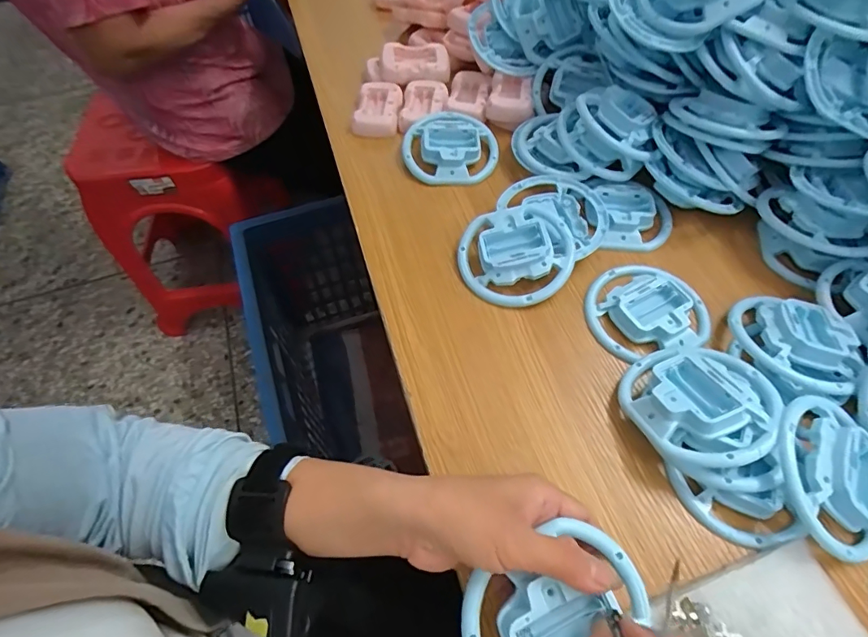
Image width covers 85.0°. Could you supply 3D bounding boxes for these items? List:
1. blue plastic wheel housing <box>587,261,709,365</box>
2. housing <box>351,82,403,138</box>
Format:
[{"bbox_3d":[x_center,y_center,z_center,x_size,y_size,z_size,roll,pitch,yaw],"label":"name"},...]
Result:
[{"bbox_3d":[0.184,-0.012,0.414,0.098,0.017,0.093,-1,58,1],"label":"blue plastic wheel housing"},{"bbox_3d":[-0.066,-0.252,0.567,0.050,0.017,0.084,5,59,4],"label":"housing"}]

